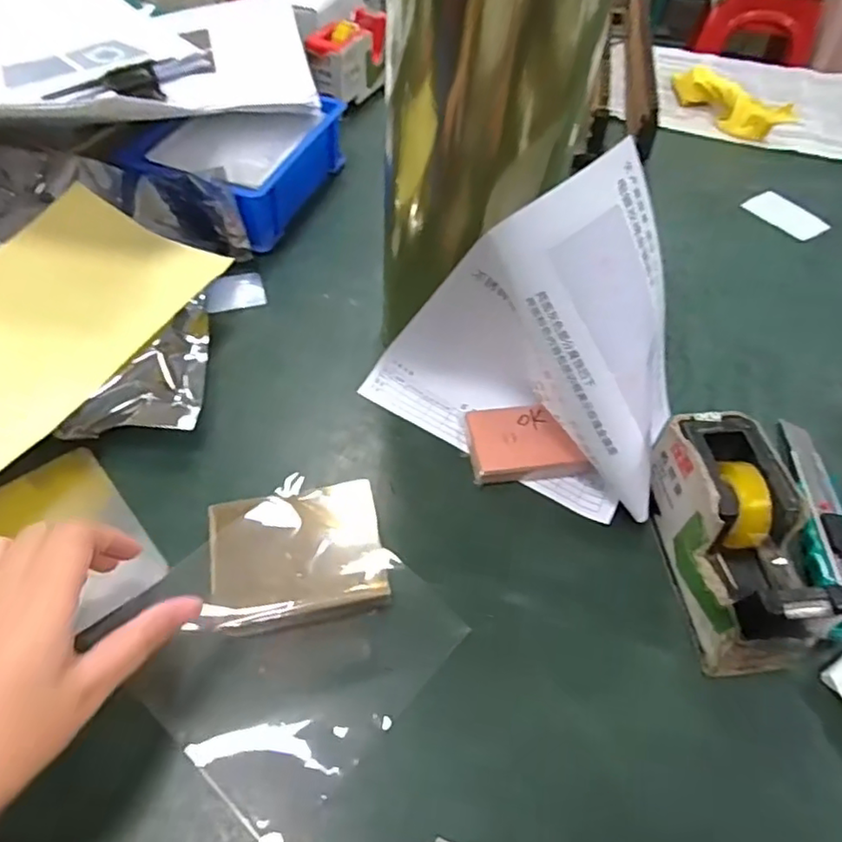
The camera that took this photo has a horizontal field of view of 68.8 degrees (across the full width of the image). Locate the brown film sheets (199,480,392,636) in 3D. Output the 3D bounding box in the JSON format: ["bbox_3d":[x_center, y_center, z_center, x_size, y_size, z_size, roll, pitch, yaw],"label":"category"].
[{"bbox_3d":[-0.076,0.081,0.374,0.102,0.018,0.081,-8,53,-11],"label":"brown film sheets"}]

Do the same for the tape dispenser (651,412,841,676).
[{"bbox_3d":[0.190,0.072,0.376,0.057,0.089,0.134,-4,53,-7],"label":"tape dispenser"}]

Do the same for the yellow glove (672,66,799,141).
[{"bbox_3d":[0.393,-0.404,0.786,0.040,0.041,0.169,-23,57,-20],"label":"yellow glove"}]

